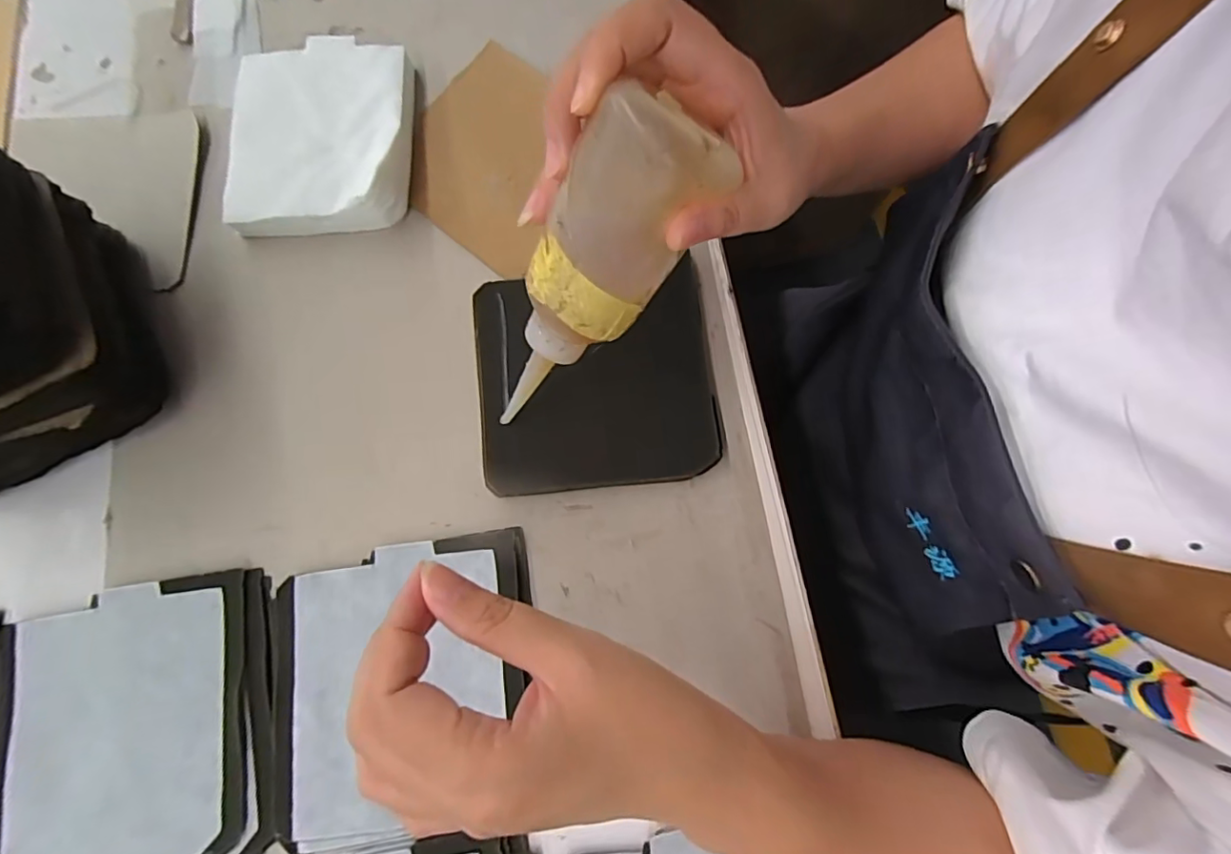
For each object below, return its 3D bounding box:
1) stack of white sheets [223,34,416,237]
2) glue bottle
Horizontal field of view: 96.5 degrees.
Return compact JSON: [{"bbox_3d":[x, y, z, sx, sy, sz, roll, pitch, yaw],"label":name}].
[{"bbox_3d":[-0.188,-0.191,0.355,0.113,0.026,0.131,-5,77,-1],"label":"stack of white sheets"},{"bbox_3d":[-0.013,-0.062,0.247,0.048,0.163,0.040,47,43,10],"label":"glue bottle"}]

